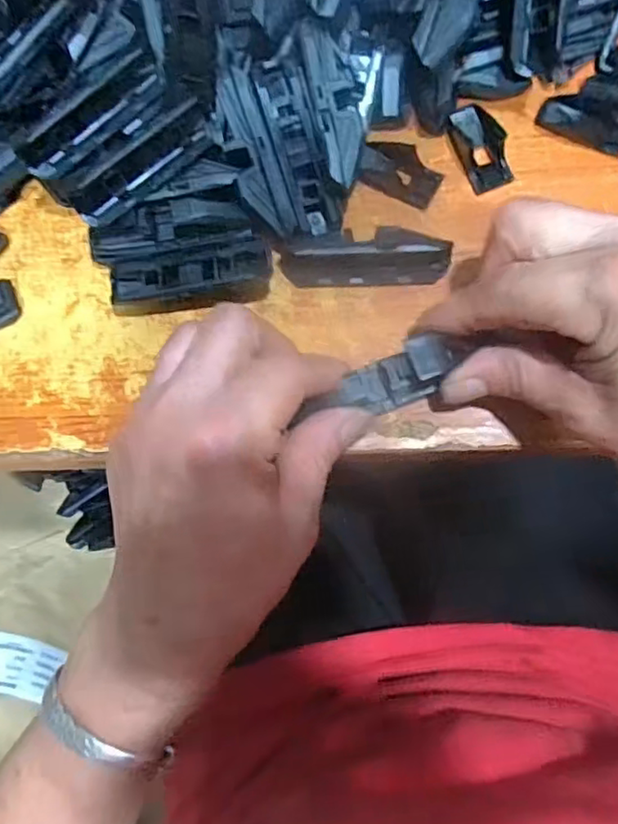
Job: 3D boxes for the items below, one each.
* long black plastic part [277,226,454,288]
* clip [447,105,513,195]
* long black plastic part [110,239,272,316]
[{"bbox_3d":[0.024,-0.069,0.274,0.075,0.018,0.023,0,78,4],"label":"long black plastic part"},{"bbox_3d":[0.079,-0.123,0.288,0.020,0.011,0.042,-19,77,0],"label":"clip"},{"bbox_3d":[-0.053,-0.058,0.276,0.072,0.012,0.026,-7,77,3],"label":"long black plastic part"}]

